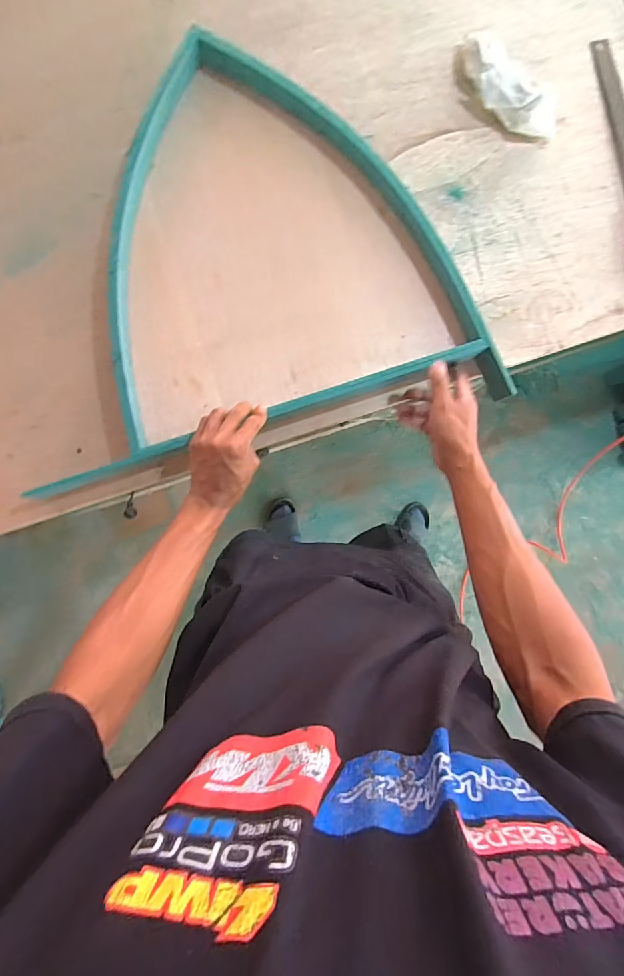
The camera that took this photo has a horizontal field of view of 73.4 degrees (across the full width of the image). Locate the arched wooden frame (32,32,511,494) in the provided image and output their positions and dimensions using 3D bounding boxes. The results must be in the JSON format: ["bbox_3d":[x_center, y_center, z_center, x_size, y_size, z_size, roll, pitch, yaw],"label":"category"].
[{"bbox_3d":[-0.093,-0.312,0.560,0.640,0.061,0.509,-12,93,-5],"label":"arched wooden frame"}]

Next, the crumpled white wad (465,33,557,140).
[{"bbox_3d":[0.279,-0.572,0.597,0.067,0.043,0.180,-45,96,0],"label":"crumpled white wad"}]

